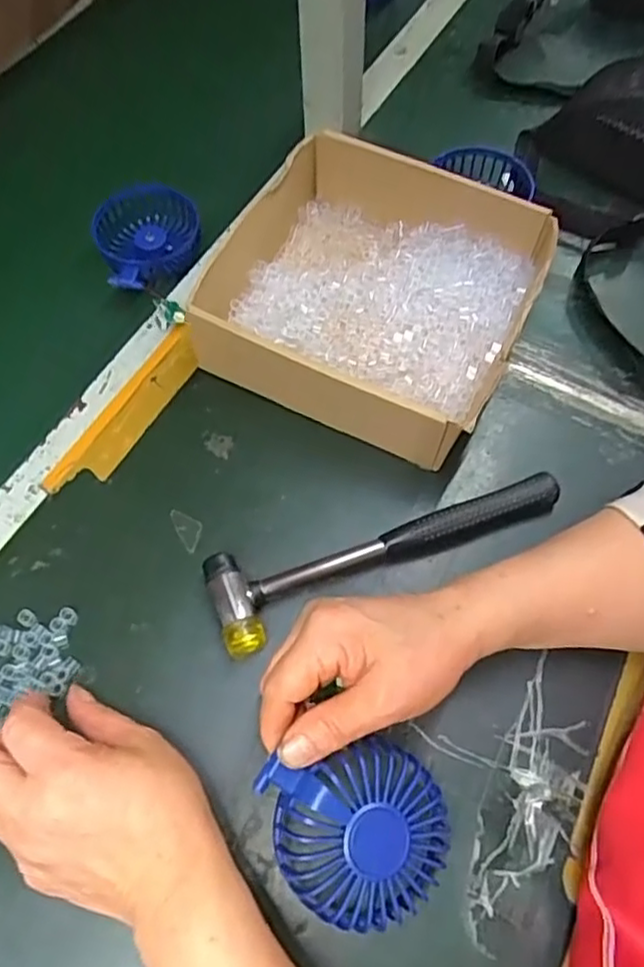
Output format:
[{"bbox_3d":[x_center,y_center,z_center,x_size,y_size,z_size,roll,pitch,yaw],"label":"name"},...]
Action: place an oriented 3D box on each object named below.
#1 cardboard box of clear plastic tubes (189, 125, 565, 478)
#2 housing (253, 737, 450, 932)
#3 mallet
[{"bbox_3d":[0.037,-0.141,0.495,0.219,0.076,0.202,24,65,11],"label":"cardboard box of clear plastic tubes"},{"bbox_3d":[0.020,0.175,0.329,0.086,0.024,0.082,-9,76,-13],"label":"housing"},{"bbox_3d":[0.047,0.046,0.428,0.237,0.023,0.059,-16,65,-9],"label":"mallet"}]

